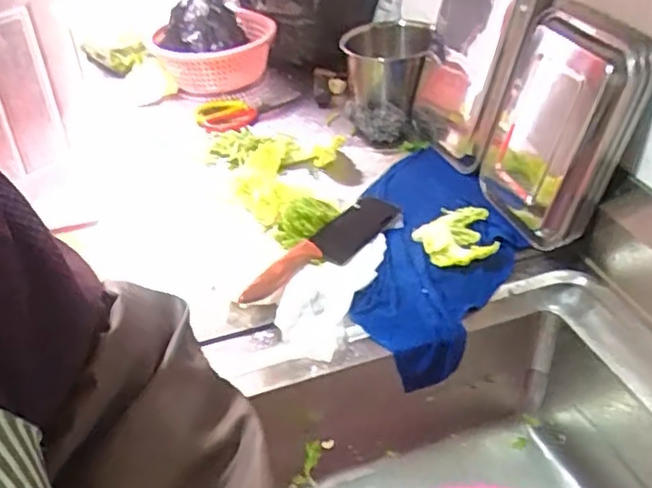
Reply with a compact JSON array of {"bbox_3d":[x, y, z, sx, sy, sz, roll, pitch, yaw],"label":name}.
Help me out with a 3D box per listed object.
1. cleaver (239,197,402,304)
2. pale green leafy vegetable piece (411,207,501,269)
[{"bbox_3d":[0.004,0.004,0.829,0.064,0.032,0.264,21,42,28],"label":"cleaver"},{"bbox_3d":[0.162,-0.010,0.850,0.094,0.028,0.105,-1,36,2],"label":"pale green leafy vegetable piece"}]

